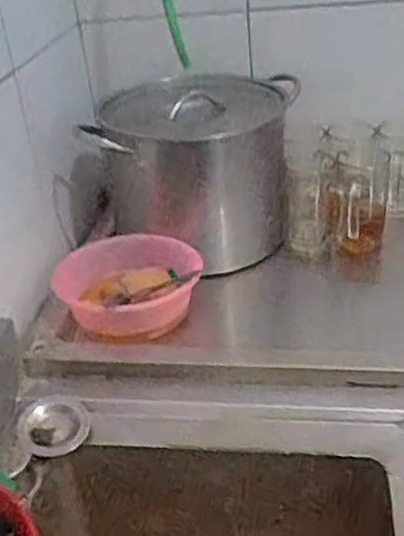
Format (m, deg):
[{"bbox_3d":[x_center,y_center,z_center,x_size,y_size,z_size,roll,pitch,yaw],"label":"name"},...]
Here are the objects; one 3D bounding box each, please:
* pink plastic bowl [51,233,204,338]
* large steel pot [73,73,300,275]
[{"bbox_3d":[-0.104,0.029,1.029,0.206,0.081,0.194,-4,31,2],"label":"pink plastic bowl"},{"bbox_3d":[-0.008,-0.151,1.122,0.315,0.256,0.303,-4,31,2],"label":"large steel pot"}]

